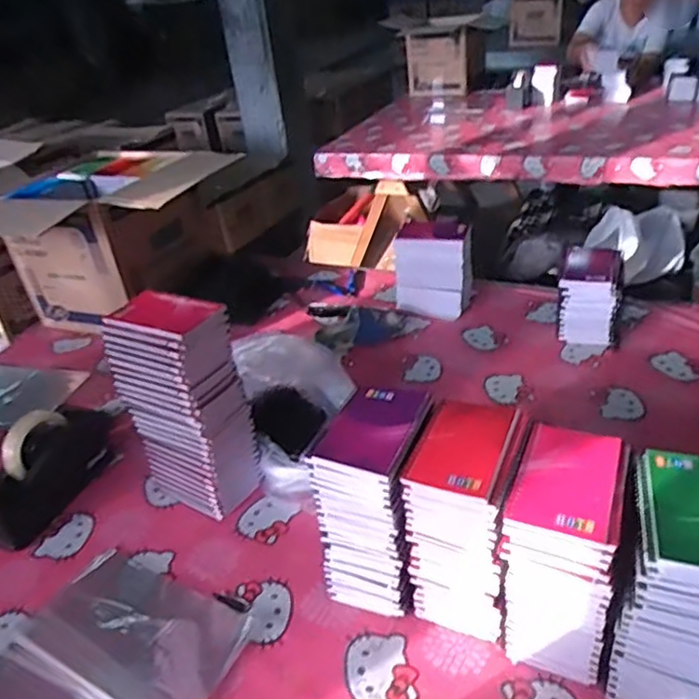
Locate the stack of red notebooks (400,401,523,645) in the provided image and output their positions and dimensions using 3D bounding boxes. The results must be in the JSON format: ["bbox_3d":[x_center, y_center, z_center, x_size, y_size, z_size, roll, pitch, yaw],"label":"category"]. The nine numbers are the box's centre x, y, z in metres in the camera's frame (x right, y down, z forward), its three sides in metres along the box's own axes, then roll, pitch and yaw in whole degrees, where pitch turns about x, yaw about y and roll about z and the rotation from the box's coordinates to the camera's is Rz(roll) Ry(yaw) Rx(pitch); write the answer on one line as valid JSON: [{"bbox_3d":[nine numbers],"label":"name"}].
[{"bbox_3d":[0.120,0.181,0.666,0.098,0.214,0.123,7,34,23],"label":"stack of red notebooks"}]

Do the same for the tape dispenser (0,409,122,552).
[{"bbox_3d":[-0.426,0.158,0.905,0.073,0.115,0.227,7,34,23],"label":"tape dispenser"}]

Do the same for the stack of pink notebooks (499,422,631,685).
[{"bbox_3d":[0.203,0.199,0.616,0.099,0.212,0.124,8,34,24],"label":"stack of pink notebooks"}]

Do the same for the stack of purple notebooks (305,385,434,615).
[{"bbox_3d":[0.030,0.168,0.701,0.095,0.216,0.126,8,34,23],"label":"stack of purple notebooks"}]

